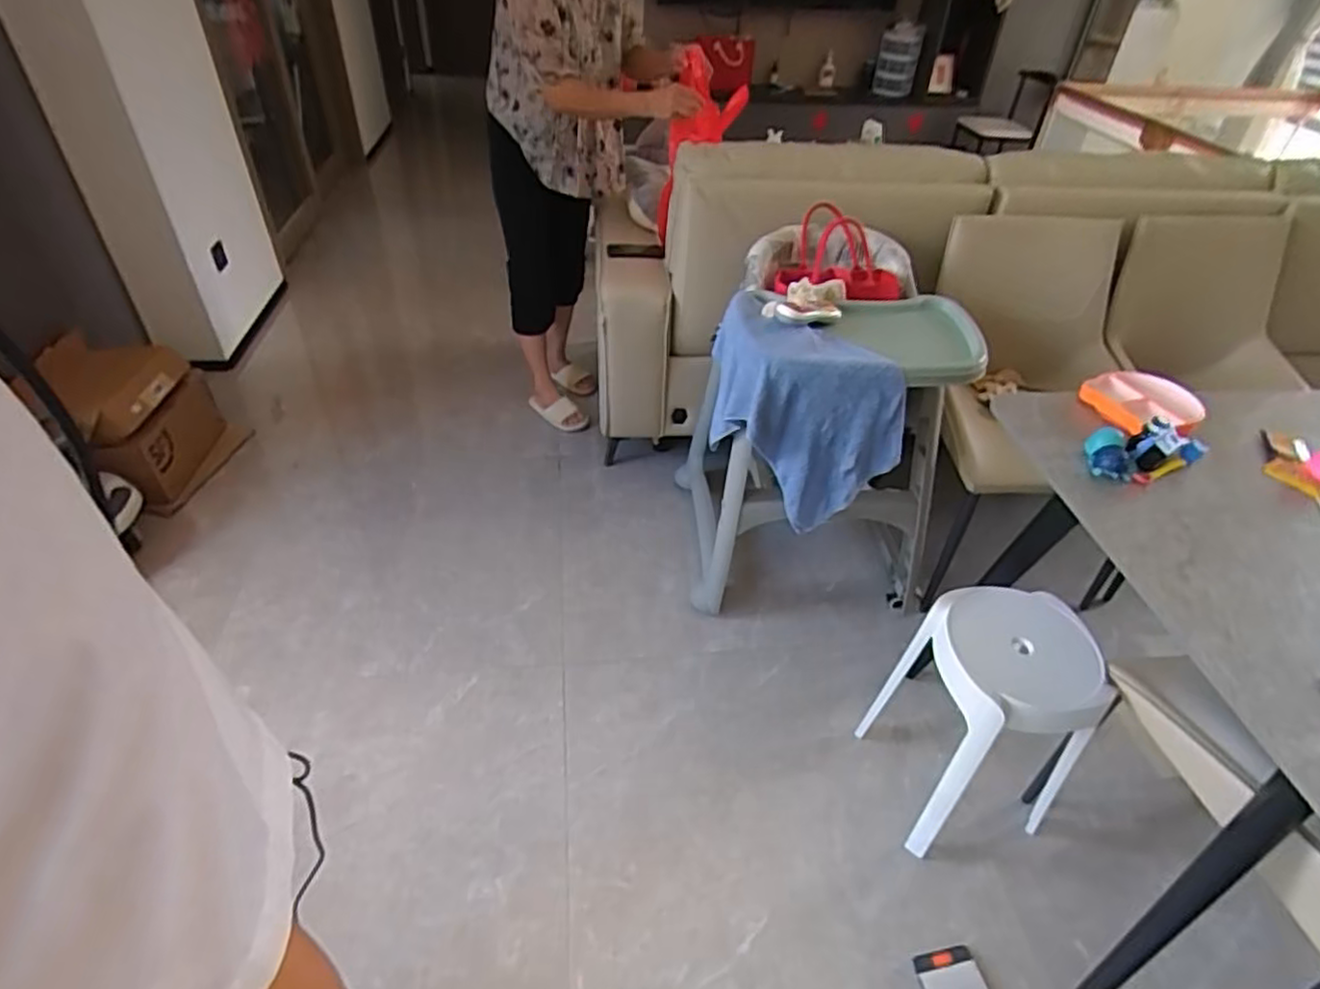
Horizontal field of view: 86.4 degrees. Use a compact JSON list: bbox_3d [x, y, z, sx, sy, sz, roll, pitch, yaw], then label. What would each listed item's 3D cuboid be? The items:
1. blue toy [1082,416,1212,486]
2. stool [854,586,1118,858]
[{"bbox_3d":[0.746,-0.075,1.082,0.201,0.072,0.087,-14,43,-17],"label":"blue toy"},{"bbox_3d":[0.598,0.420,1.332,0.269,0.444,0.272,-6,41,-10],"label":"stool"}]

